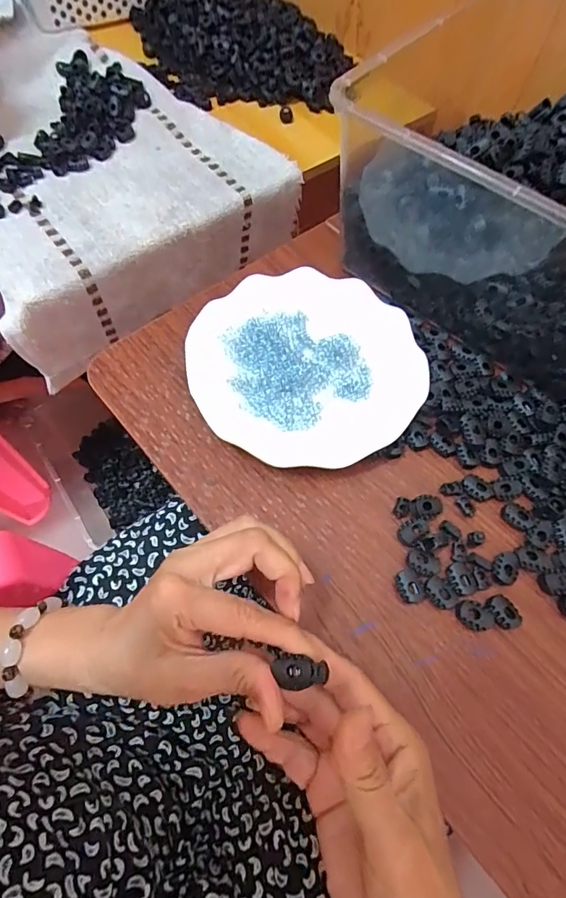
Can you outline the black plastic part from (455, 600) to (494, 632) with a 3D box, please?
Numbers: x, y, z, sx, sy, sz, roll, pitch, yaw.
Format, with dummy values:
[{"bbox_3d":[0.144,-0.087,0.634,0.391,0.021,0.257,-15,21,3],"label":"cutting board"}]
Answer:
[{"bbox_3d":[0.126,0.110,0.293,0.023,0.008,0.018,28,69,11],"label":"black plastic part"}]

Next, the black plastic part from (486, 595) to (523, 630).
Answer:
[{"bbox_3d":[0.146,0.110,0.296,0.017,0.010,0.022,-24,69,-10],"label":"black plastic part"}]

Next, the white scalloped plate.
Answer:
[{"bbox_3d":[0.018,-0.071,0.361,0.180,0.026,0.170,0,67,0],"label":"white scalloped plate"}]

